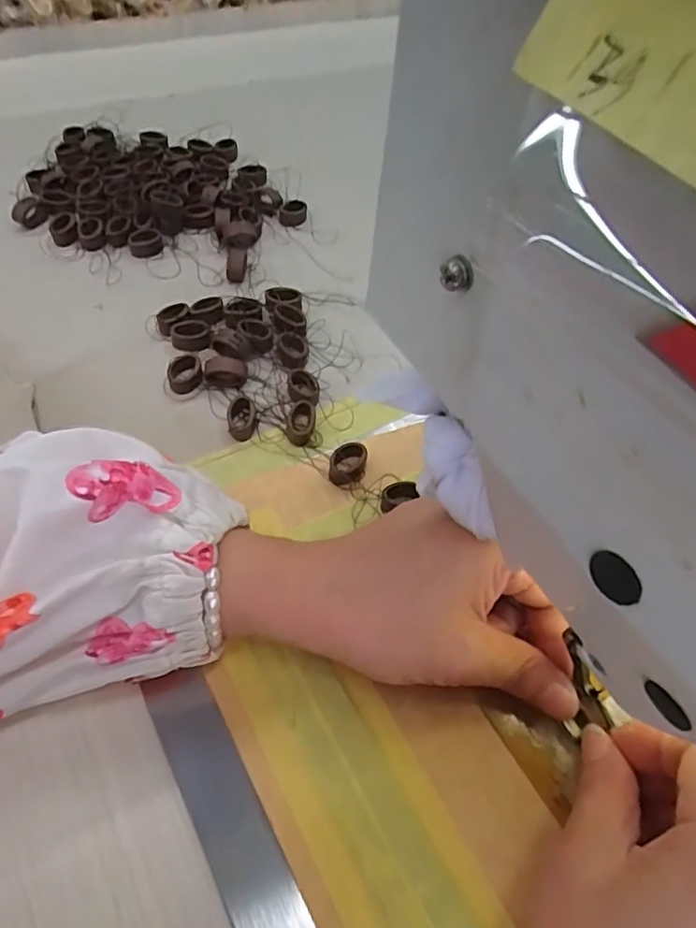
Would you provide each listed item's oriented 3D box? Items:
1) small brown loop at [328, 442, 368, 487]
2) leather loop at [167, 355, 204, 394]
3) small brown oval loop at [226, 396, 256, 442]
[{"bbox_3d":[0.000,0.000,0.282,0.016,0.011,0.019,13,55,5],"label":"small brown loop"},{"bbox_3d":[-0.084,-0.048,0.306,0.017,0.008,0.020,-13,57,-14],"label":"leather loop"},{"bbox_3d":[-0.053,-0.022,0.293,0.014,0.009,0.020,-6,56,-9],"label":"small brown oval loop"}]

